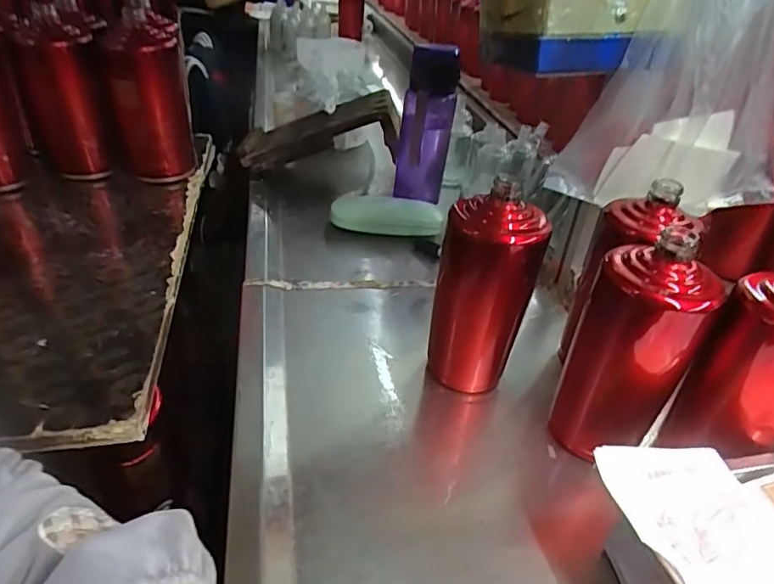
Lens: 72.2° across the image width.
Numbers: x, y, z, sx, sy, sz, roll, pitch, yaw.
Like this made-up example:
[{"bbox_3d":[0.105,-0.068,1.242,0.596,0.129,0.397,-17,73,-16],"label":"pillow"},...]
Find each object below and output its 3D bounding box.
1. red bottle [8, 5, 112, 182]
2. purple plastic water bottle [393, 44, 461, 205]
[{"bbox_3d":[-0.410,-0.245,0.671,0.081,0.183,0.085,-17,39,-26],"label":"red bottle"},{"bbox_3d":[0.054,-0.229,0.759,0.079,0.211,0.075,8,35,6],"label":"purple plastic water bottle"}]

